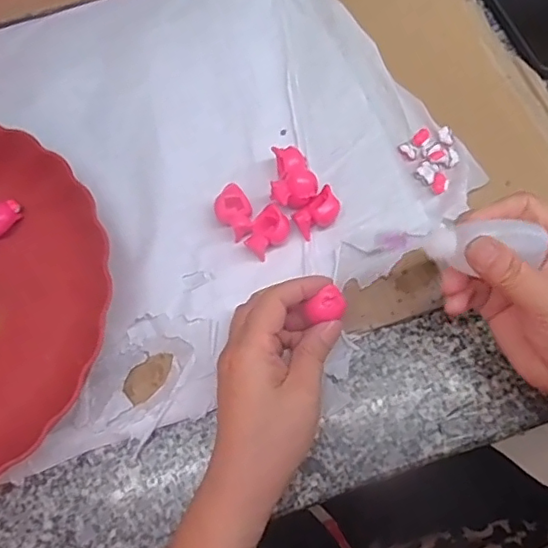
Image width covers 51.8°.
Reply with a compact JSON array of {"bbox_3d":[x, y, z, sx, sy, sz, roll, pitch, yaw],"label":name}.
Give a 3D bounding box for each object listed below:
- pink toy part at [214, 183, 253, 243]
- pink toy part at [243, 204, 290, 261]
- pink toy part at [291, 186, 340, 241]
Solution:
[{"bbox_3d":[-0.027,-0.041,0.384,0.023,0.016,0.035,-12,77,-3],"label":"pink toy part"},{"bbox_3d":[-0.005,-0.028,0.380,0.032,0.015,0.025,-34,79,-8],"label":"pink toy part"},{"bbox_3d":[0.030,-0.039,0.380,0.032,0.018,0.020,-41,80,-9],"label":"pink toy part"}]

